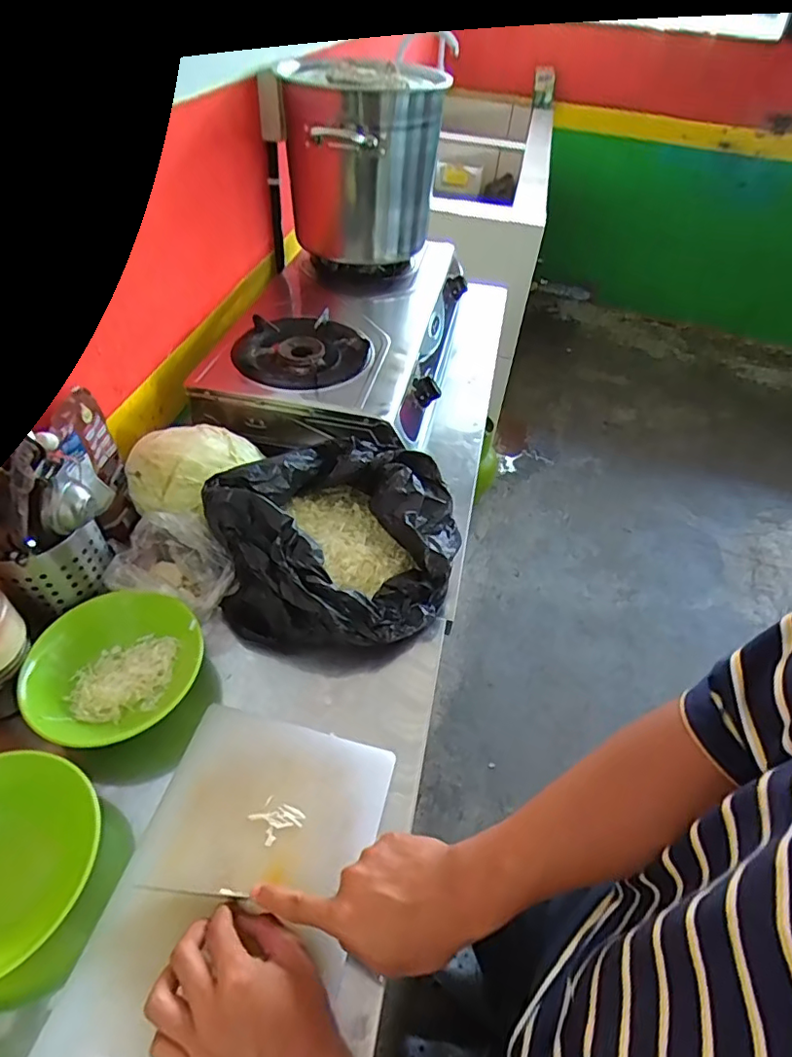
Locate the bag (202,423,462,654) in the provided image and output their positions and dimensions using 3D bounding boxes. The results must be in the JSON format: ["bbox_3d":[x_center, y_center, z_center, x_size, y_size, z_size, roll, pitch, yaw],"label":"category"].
[{"bbox_3d":[-0.064,0.011,0.686,0.301,0.118,0.249,-30,56,-28],"label":"bag"}]

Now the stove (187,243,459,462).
[{"bbox_3d":[-0.102,-0.364,1.024,0.397,0.126,0.570,10,47,5],"label":"stove"}]

